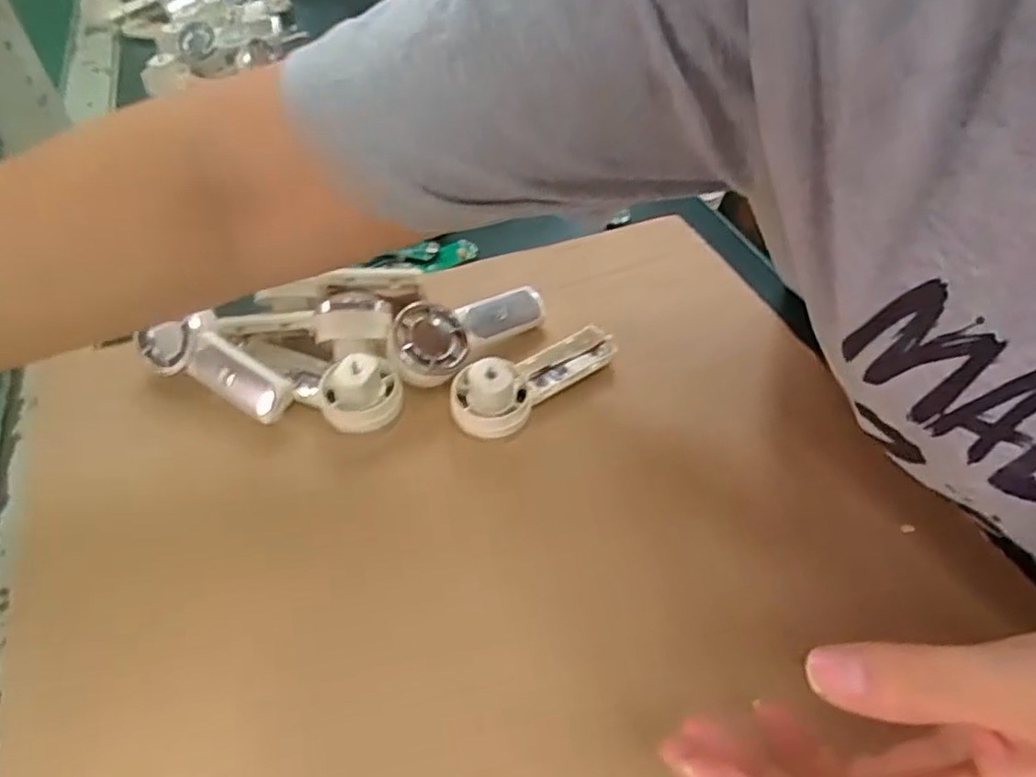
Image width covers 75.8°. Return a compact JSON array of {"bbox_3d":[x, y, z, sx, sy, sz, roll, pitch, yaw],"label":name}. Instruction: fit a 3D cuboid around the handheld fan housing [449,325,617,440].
[{"bbox_3d":[0.007,-0.009,0.343,0.092,0.034,0.037,-34,56,-28],"label":"handheld fan housing"}]

